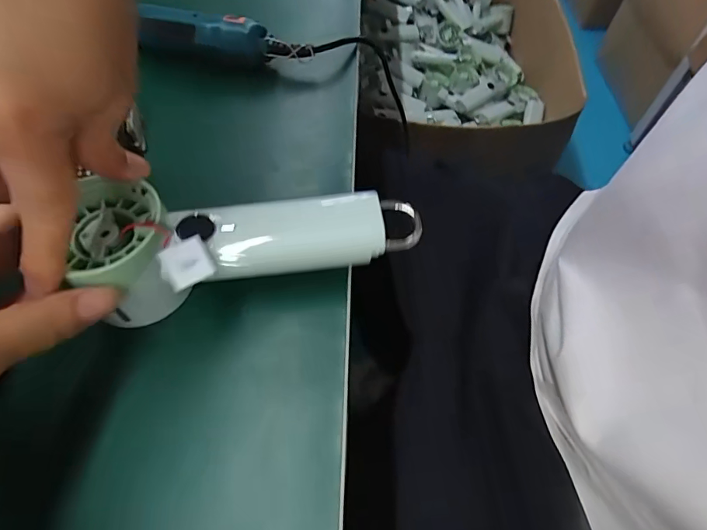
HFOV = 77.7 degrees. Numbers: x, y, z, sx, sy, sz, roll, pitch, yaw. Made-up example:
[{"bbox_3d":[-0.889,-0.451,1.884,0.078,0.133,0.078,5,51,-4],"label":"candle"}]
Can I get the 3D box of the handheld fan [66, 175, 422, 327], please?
[{"bbox_3d":[-0.054,-0.012,0.244,0.175,0.054,0.066,-6,58,-8],"label":"handheld fan"}]

